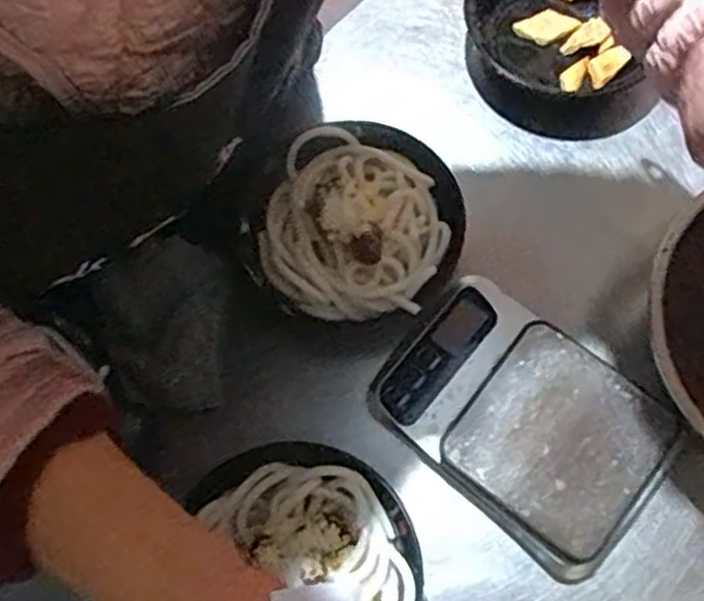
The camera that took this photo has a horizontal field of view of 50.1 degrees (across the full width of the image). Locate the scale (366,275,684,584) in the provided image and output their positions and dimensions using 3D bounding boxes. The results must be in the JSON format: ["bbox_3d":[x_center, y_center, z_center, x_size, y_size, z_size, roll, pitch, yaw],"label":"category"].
[{"bbox_3d":[0.120,0.084,0.545,0.197,0.033,0.134,41,79,13],"label":"scale"}]

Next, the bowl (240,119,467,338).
[{"bbox_3d":[0.001,-0.060,0.586,0.167,0.062,0.155,-1,73,2],"label":"bowl"}]

